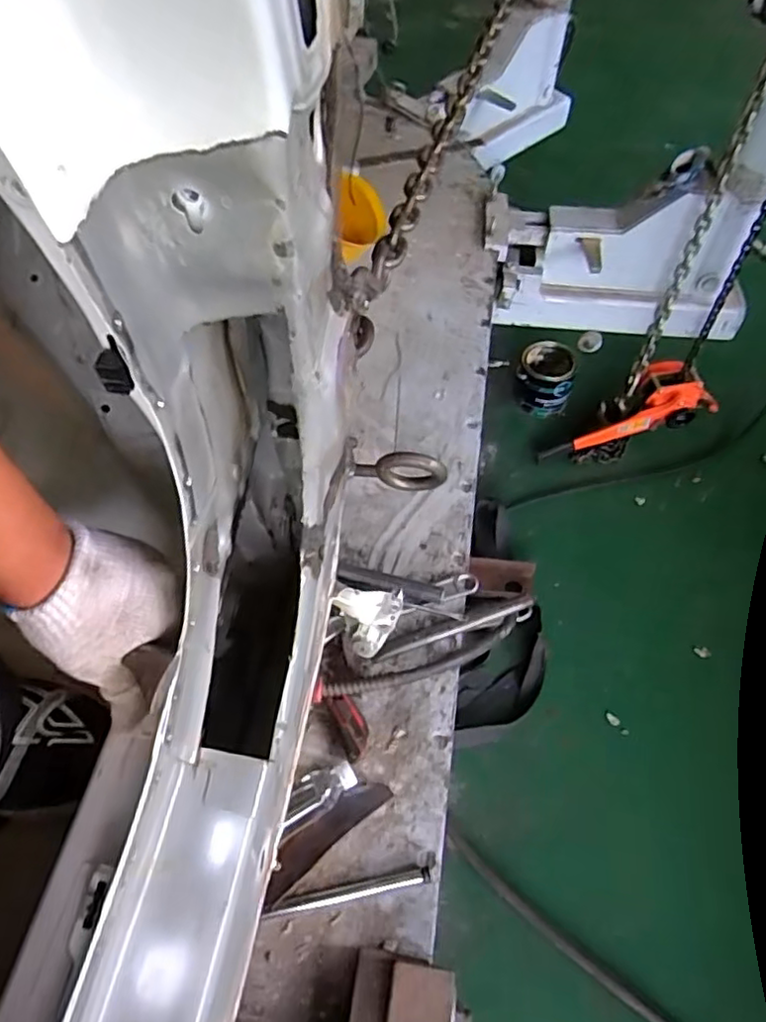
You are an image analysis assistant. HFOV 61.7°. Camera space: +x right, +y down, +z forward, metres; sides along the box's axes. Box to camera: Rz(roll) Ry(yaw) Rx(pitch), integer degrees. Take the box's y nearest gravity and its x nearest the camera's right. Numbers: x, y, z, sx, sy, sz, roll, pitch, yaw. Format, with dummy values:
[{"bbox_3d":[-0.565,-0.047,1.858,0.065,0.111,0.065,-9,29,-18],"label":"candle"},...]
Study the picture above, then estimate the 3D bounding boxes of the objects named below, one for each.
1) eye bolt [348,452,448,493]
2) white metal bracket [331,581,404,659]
[{"bbox_3d":[0.015,-0.039,0.633,0.094,0.069,0.014,7,57,5],"label":"eye bolt"},{"bbox_3d":[-0.011,0.117,0.687,0.073,0.100,0.039,-12,57,-7],"label":"white metal bracket"}]

